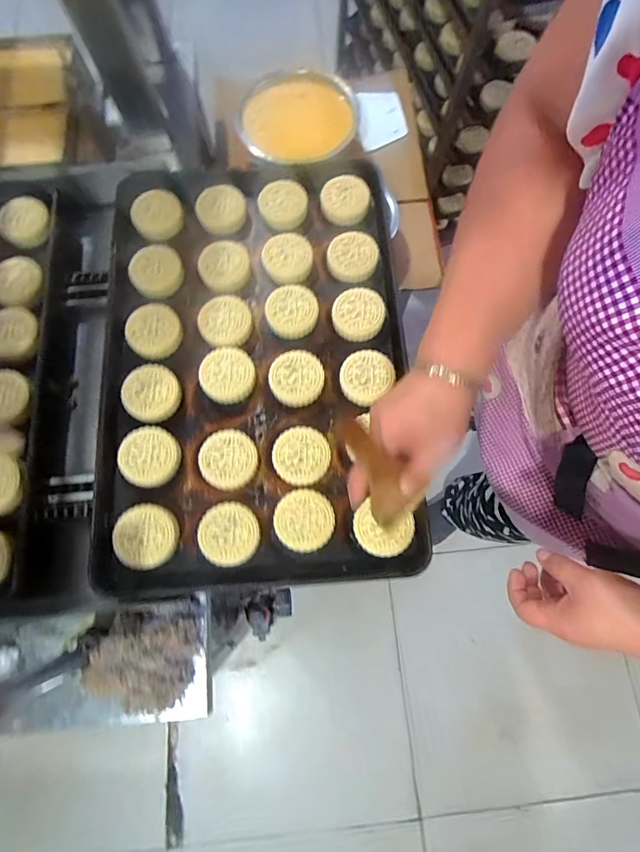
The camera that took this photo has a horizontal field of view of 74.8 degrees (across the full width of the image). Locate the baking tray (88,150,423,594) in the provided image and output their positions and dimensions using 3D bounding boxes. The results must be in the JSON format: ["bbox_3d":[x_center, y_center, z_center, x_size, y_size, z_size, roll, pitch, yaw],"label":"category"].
[{"bbox_3d":[-0.096,-0.097,0.572,0.411,0.062,0.595,-4,75,-2],"label":"baking tray"}]

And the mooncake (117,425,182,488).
[{"bbox_3d":[-0.213,0.039,0.524,0.070,0.020,0.073,0,75,-1],"label":"mooncake"}]

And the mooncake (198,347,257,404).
[{"bbox_3d":[-0.122,-0.069,0.554,0.072,0.022,0.072,0,75,-1],"label":"mooncake"}]

